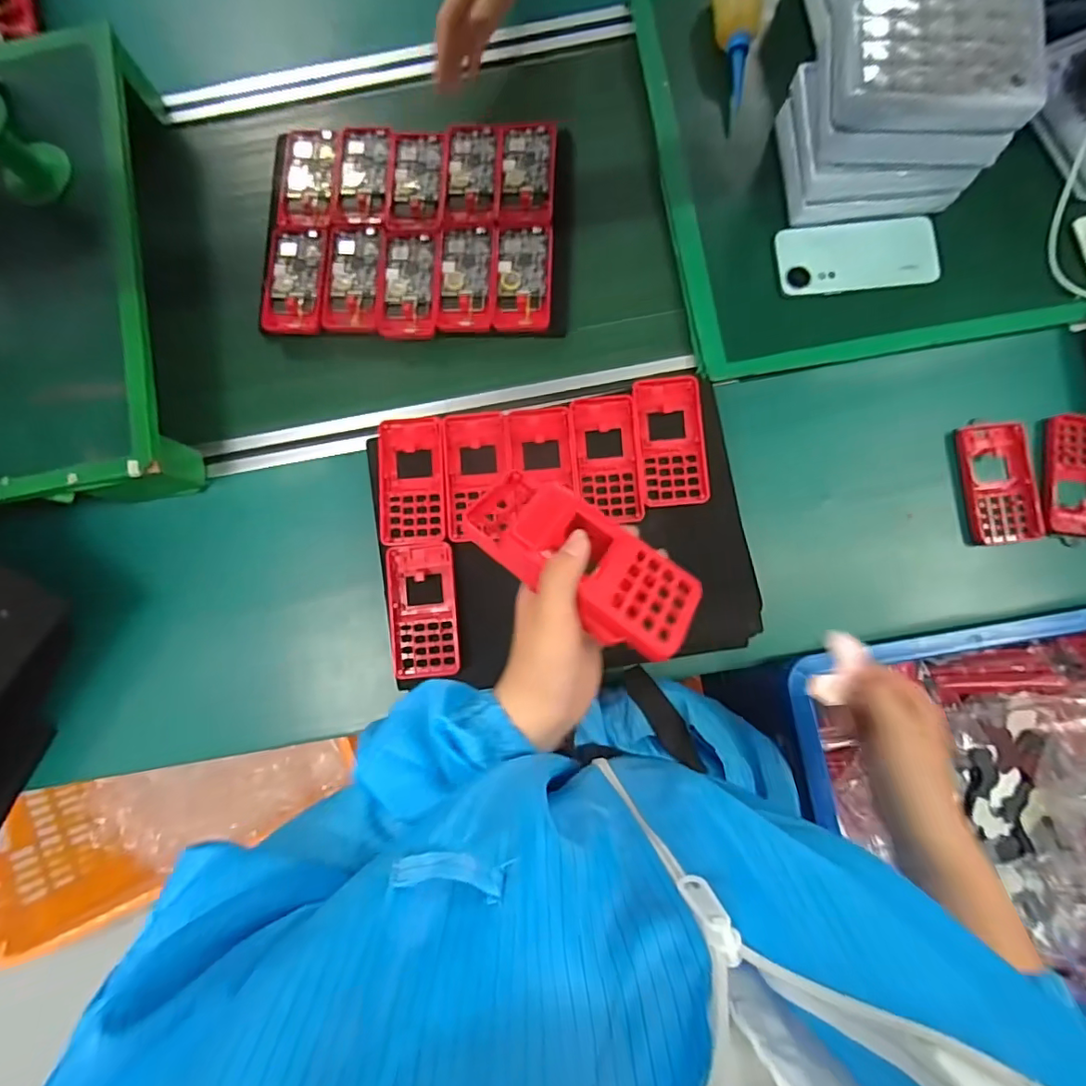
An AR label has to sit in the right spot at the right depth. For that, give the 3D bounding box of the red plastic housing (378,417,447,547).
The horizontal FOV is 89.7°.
[{"bbox_3d":[-0.127,-0.061,0.531,0.064,0.008,0.124,-4,83,1],"label":"red plastic housing"}]

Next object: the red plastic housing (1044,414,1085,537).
[{"bbox_3d":[0.550,-0.070,0.557,0.063,0.018,0.124,2,84,2],"label":"red plastic housing"}]

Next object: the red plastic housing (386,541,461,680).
[{"bbox_3d":[-0.113,0.063,0.518,0.063,0.010,0.124,-6,83,1],"label":"red plastic housing"}]

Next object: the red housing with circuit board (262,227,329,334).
[{"bbox_3d":[-0.277,-0.296,0.612,0.065,0.007,0.123,4,84,2],"label":"red housing with circuit board"}]

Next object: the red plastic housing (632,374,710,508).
[{"bbox_3d":[0.122,-0.097,0.524,0.063,0.016,0.123,-6,83,1],"label":"red plastic housing"}]

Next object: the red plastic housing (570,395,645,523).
[{"bbox_3d":[0.062,-0.083,0.529,0.060,0.016,0.125,-5,83,1],"label":"red plastic housing"}]

